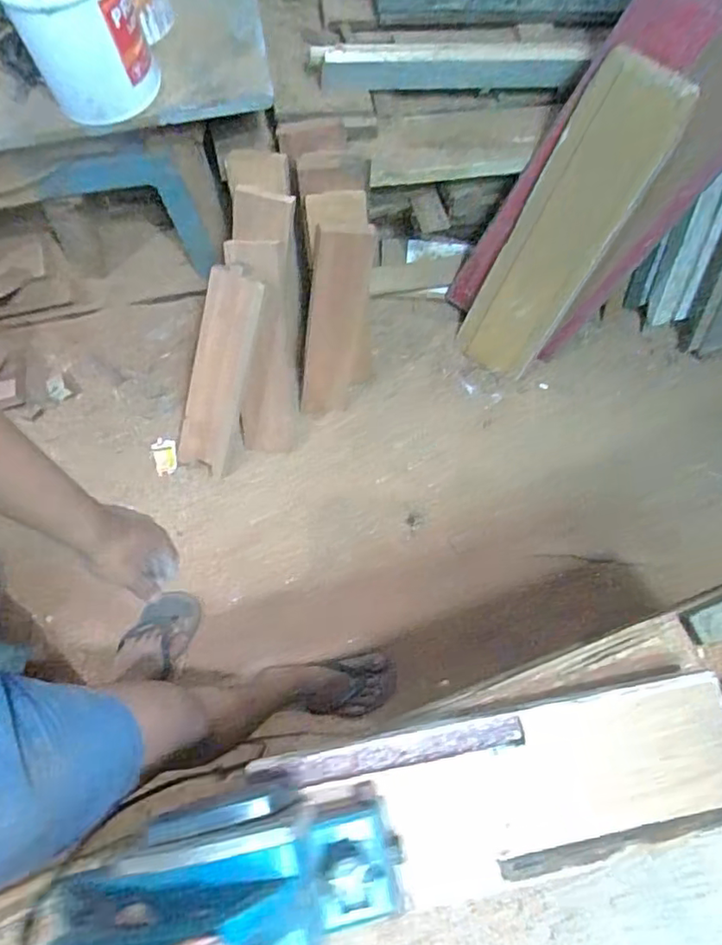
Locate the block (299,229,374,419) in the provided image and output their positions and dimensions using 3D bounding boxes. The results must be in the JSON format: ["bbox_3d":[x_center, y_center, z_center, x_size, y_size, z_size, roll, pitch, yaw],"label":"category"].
[{"bbox_3d":[-0.054,-0.290,1.194,0.105,0.408,0.055,16,41,4],"label":"block"}]

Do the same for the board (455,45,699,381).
[{"bbox_3d":[0.394,-0.470,1.197,0.187,0.625,0.060,35,46,9],"label":"board"}]

